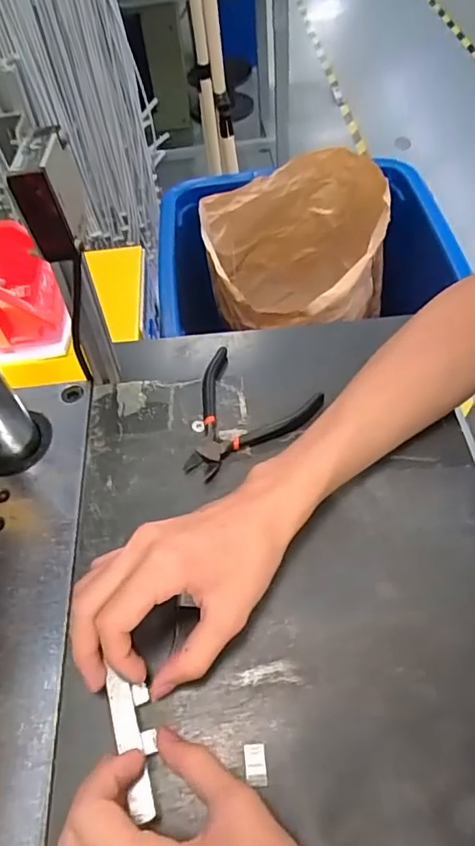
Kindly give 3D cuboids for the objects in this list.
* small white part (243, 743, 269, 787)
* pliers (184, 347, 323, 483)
[{"bbox_3d":[0.010,0.190,0.300,0.012,0.006,0.020,-6,55,-1],"label":"small white part"},{"bbox_3d":[-0.003,-0.003,0.433,0.104,0.011,0.113,28,61,20],"label":"pliers"}]

